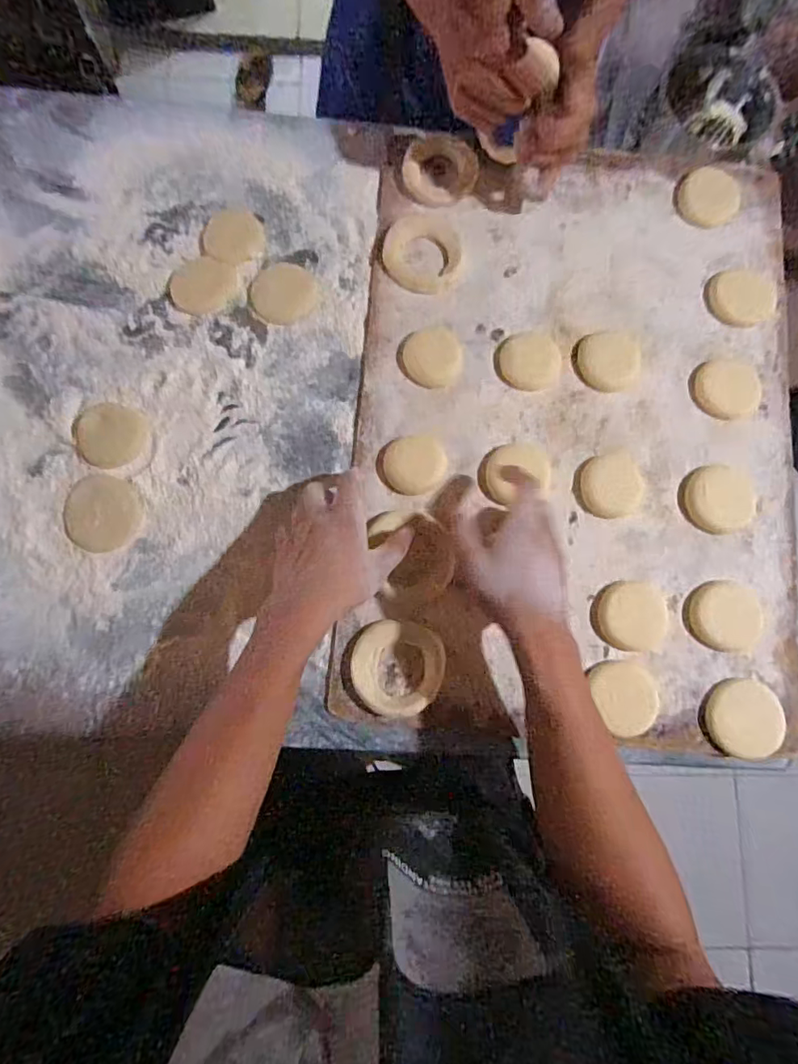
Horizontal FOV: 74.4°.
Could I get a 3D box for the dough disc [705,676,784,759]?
[{"bbox_3d":[0.301,0.160,0.455,0.064,0.015,0.062,0,80,-1],"label":"dough disc"}]

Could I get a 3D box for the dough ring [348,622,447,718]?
[{"bbox_3d":[-0.001,0.120,0.461,0.080,0.015,0.079,0,80,-1],"label":"dough ring"}]

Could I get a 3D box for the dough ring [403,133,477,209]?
[{"bbox_3d":[0.043,-0.372,0.539,0.074,0.011,0.074,0,80,-1],"label":"dough ring"}]

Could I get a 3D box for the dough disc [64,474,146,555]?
[{"bbox_3d":[-0.272,-0.016,0.482,0.068,0.010,0.067,0,80,-1],"label":"dough disc"}]

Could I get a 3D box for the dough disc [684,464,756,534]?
[{"bbox_3d":[0.300,-0.031,0.490,0.063,0.006,0.062,0,80,-1],"label":"dough disc"}]

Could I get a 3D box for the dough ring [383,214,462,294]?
[{"bbox_3d":[0.023,-0.276,0.521,0.075,0.011,0.076,0,80,-1],"label":"dough ring"}]

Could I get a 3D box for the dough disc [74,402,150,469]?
[{"bbox_3d":[-0.267,-0.090,0.485,0.065,0.010,0.059,28,81,3],"label":"dough disc"}]

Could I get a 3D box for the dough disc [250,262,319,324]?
[{"bbox_3d":[-0.116,-0.241,0.531,0.063,0.004,0.067,0,80,-1],"label":"dough disc"}]

